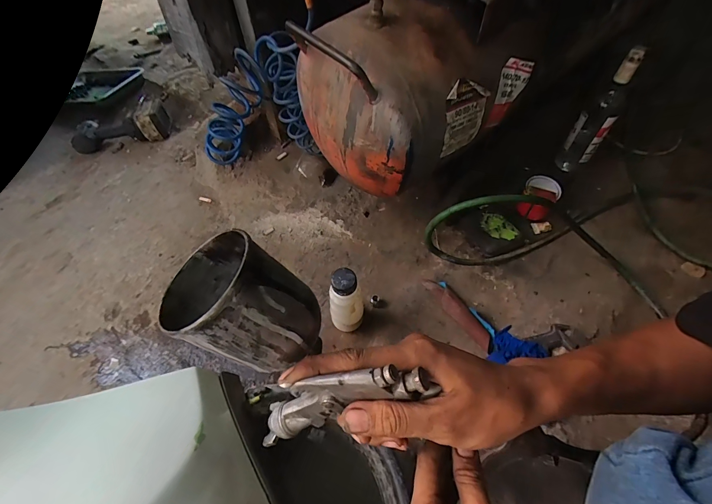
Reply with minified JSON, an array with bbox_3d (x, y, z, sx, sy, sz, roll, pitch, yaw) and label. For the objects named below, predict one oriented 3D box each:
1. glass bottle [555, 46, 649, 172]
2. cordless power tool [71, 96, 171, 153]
[{"bbox_3d":[0.540,-0.300,0.759,0.072,0.285,0.058,29,60,21],"label":"glass bottle"},{"bbox_3d":[-0.723,-0.384,1.042,0.281,0.091,0.099,-12,55,-7],"label":"cordless power tool"}]

